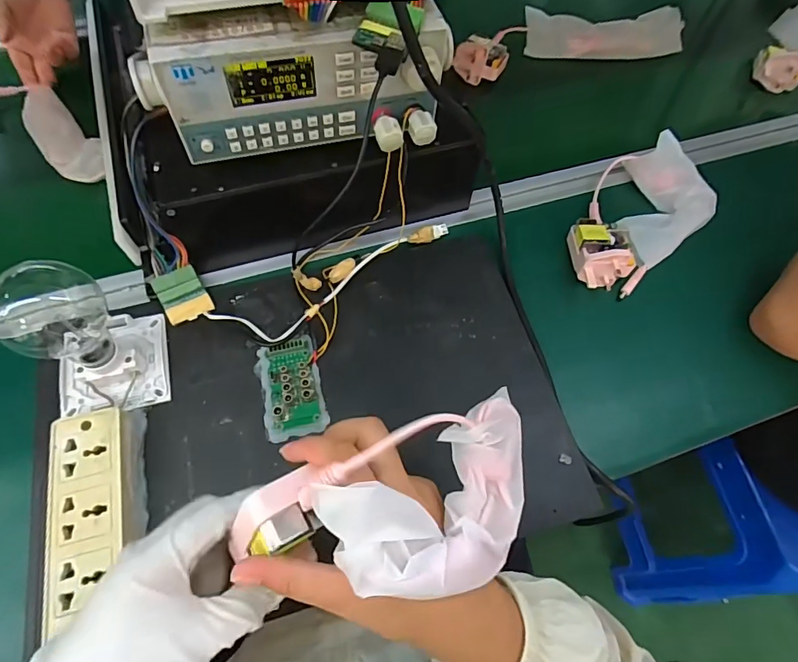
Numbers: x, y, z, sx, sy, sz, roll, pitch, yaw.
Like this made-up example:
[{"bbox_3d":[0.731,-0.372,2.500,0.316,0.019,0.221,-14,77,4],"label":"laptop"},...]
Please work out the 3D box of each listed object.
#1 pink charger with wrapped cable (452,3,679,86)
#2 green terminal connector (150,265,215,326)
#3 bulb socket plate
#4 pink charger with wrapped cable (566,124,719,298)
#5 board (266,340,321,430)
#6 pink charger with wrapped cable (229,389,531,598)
[{"bbox_3d":[0.251,-0.434,0.674,0.368,0.039,0.106,-14,65,-8],"label":"pink charger with wrapped cable"},{"bbox_3d":[-0.206,-0.034,0.435,0.041,0.009,0.046,-25,103,-15],"label":"green terminal connector"},{"bbox_3d":[-0.252,0.027,0.402,0.085,0.029,0.087,-13,65,-8],"label":"bulb socket plate"},{"bbox_3d":[0.258,-0.126,0.509,0.224,0.050,0.120,-40,71,-19],"label":"pink charger with wrapped cable"},{"bbox_3d":[-0.095,0.045,0.405,0.039,0.017,0.077,-10,65,-6],"label":"board"},{"bbox_3d":[0.004,0.095,0.239,0.164,0.040,0.081,-18,65,-13],"label":"pink charger with wrapped cable"}]

